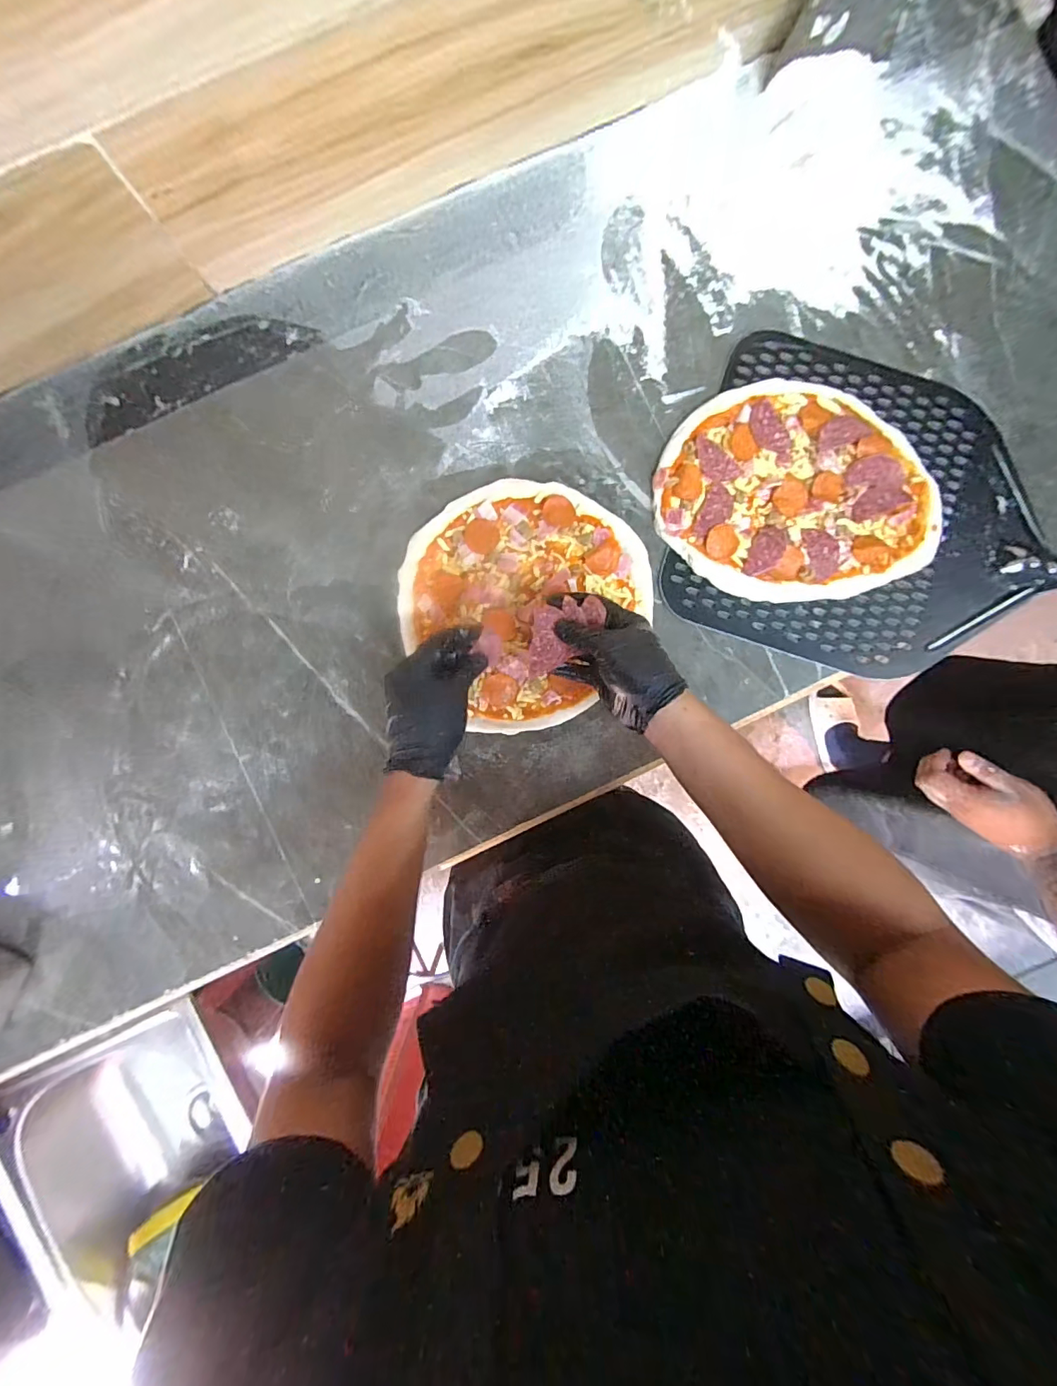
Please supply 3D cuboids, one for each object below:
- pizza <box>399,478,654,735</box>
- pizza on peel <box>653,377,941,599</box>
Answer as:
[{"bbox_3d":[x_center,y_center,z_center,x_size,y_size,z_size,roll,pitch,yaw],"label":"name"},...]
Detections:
[{"bbox_3d":[-0.012,-0.111,0.545,0.257,0.012,0.269,0,89,0],"label":"pizza"},{"bbox_3d":[0.300,-0.228,0.545,0.303,0.019,0.234,-1,89,0],"label":"pizza on peel"}]

